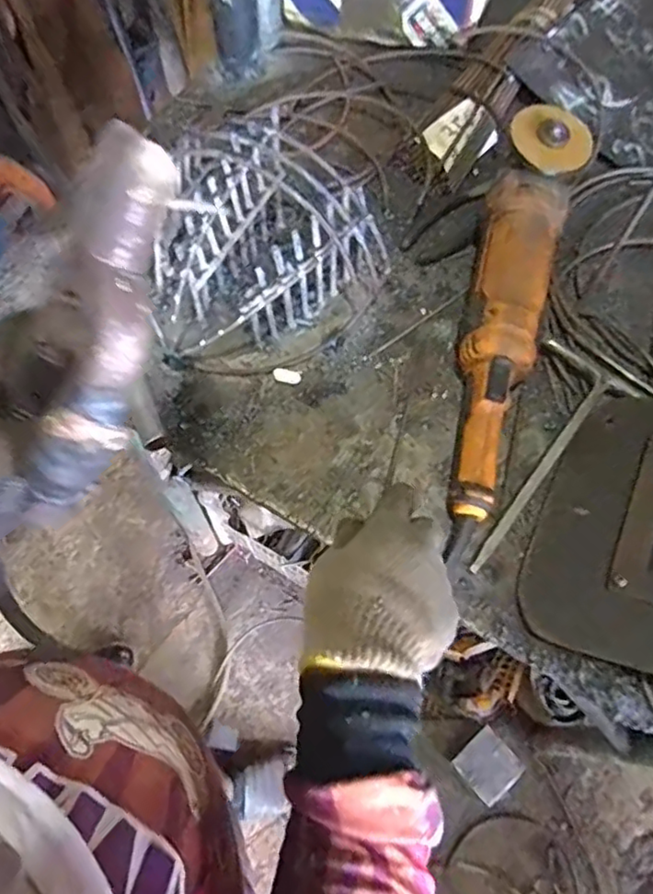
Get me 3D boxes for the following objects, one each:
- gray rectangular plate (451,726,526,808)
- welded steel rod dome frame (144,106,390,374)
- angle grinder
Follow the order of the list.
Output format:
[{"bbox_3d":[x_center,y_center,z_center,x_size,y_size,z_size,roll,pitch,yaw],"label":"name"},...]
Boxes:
[{"bbox_3d":[0.293,0.578,1.094,0.097,0.013,0.096,-43,49,-6],"label":"gray rectangular plate"},{"bbox_3d":[-0.061,-0.156,0.515,0.157,0.114,0.185,38,72,14],"label":"welded steel rod dome frame"},{"bbox_3d":[0.146,-0.112,0.509,0.076,0.091,0.397,17,68,6],"label":"angle grinder"}]

